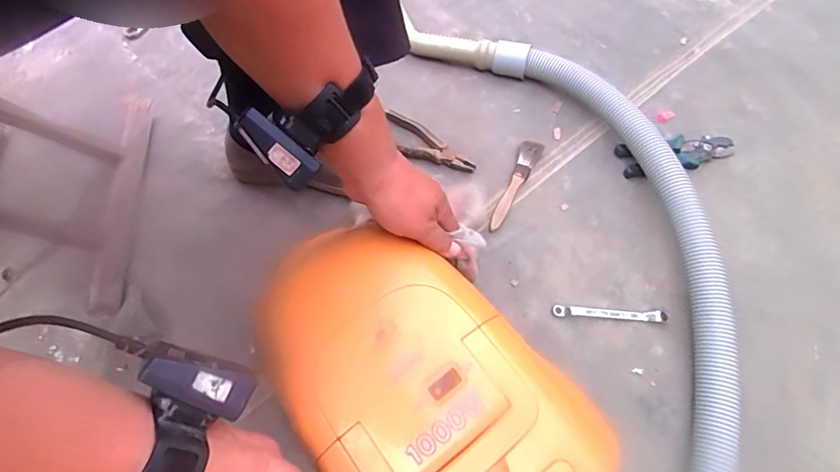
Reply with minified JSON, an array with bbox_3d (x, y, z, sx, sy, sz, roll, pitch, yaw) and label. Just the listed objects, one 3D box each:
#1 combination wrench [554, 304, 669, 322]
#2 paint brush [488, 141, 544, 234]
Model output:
[{"bbox_3d":[0.234,0.095,0.566,0.136,0.014,0.013,3,65,3],"label":"combination wrench"},{"bbox_3d":[0.133,-0.069,0.640,0.030,0.016,0.149,22,68,11],"label":"paint brush"}]

